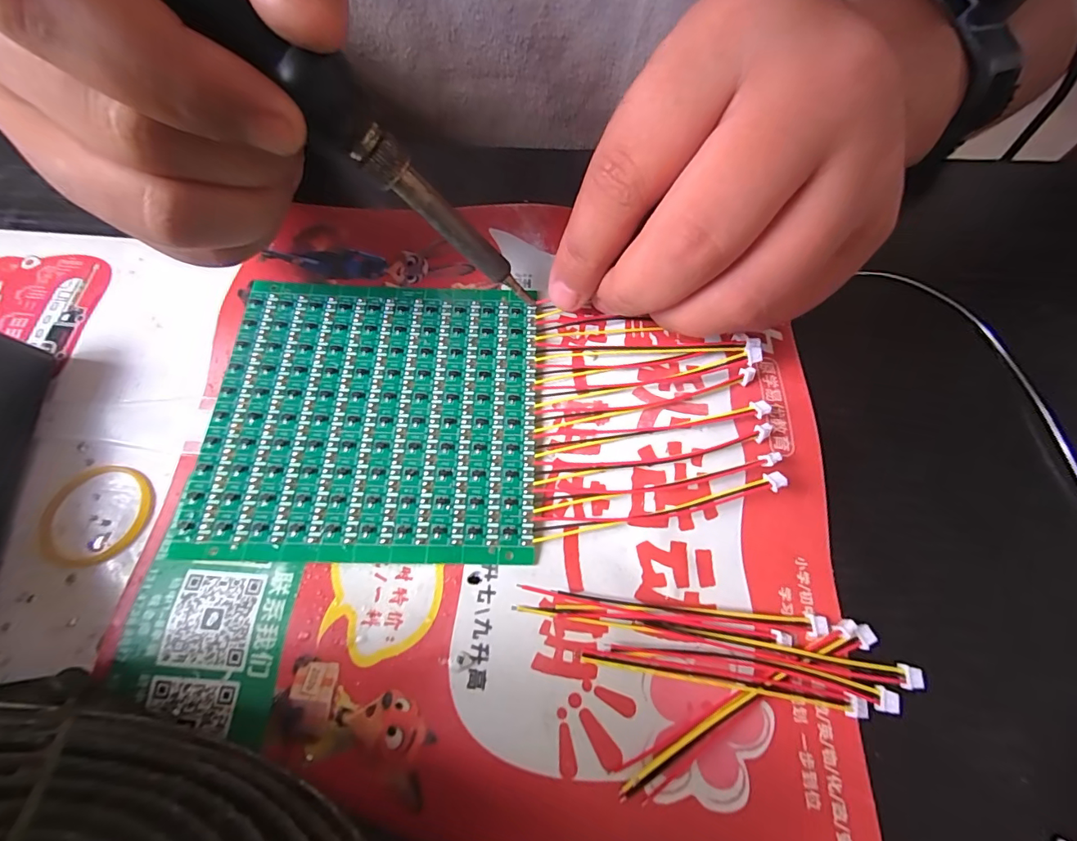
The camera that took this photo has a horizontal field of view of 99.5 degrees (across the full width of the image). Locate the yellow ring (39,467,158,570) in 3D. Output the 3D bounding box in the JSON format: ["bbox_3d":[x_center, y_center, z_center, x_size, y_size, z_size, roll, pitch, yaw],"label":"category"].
[{"bbox_3d":[-0.135,0.028,0.138,0.034,0.004,0.030,1,66,2],"label":"yellow ring"}]

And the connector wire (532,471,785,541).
[{"bbox_3d":[0.033,0.024,0.131,0.072,0.009,0.007,-10,66,-2],"label":"connector wire"}]

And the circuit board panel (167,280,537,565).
[{"bbox_3d":[-0.051,-0.004,0.145,0.098,0.004,0.093,2,67,-2],"label":"circuit board panel"}]

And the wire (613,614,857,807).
[{"bbox_3d":[0.051,0.070,0.113,0.072,0.006,0.006,-25,68,-9],"label":"wire"}]

